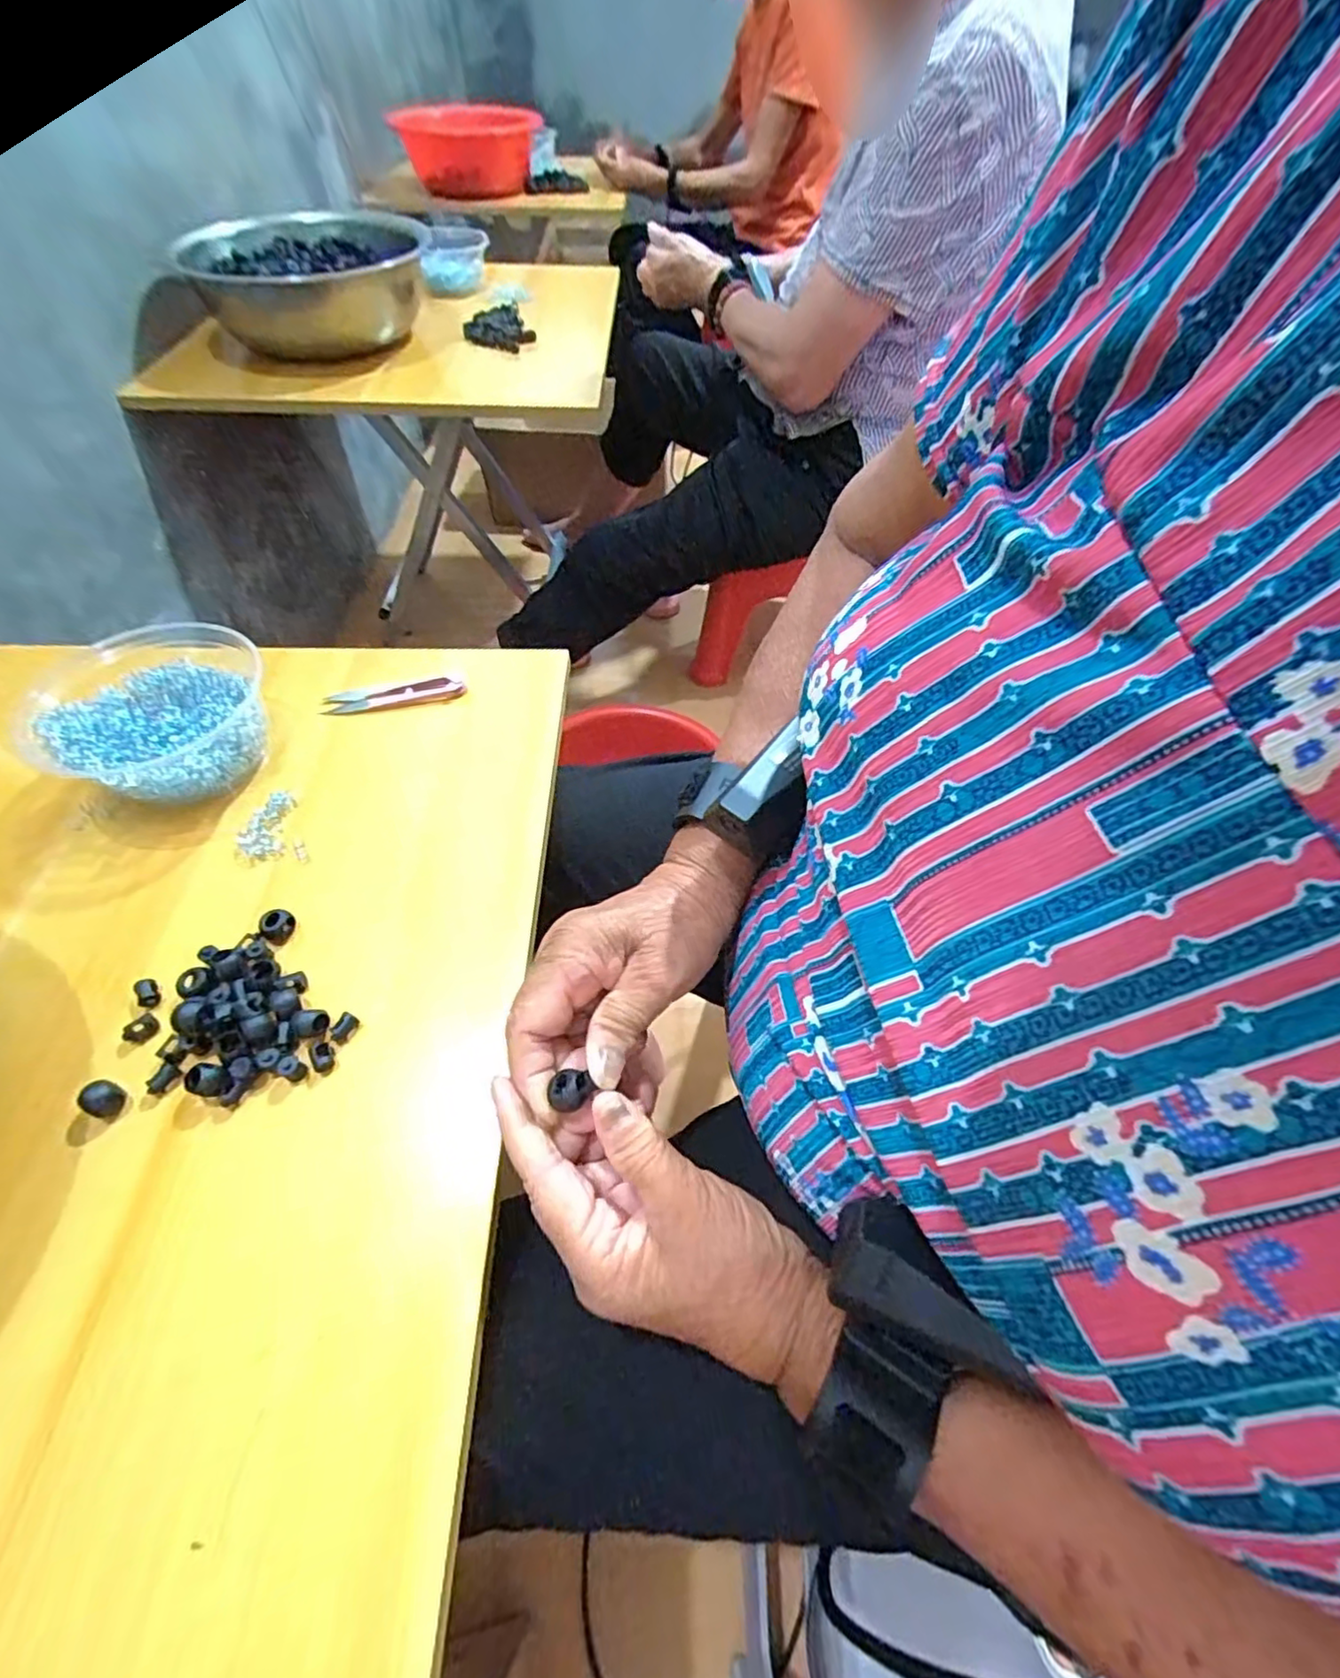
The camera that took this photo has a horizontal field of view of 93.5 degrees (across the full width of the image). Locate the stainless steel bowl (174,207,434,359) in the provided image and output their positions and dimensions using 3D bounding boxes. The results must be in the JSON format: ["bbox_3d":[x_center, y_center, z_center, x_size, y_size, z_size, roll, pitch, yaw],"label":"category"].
[{"bbox_3d":[-0.445,-0.687,0.795,0.249,0.122,0.254,-5,54,-5],"label":"stainless steel bowl"}]

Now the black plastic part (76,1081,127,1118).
[{"bbox_3d":[-0.270,0.123,0.300,0.016,0.010,0.014,17,55,11],"label":"black plastic part"}]

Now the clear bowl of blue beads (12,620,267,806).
[{"bbox_3d":[-0.329,-0.083,0.412,0.111,0.046,0.132,-13,55,-11],"label":"clear bowl of blue beads"}]

